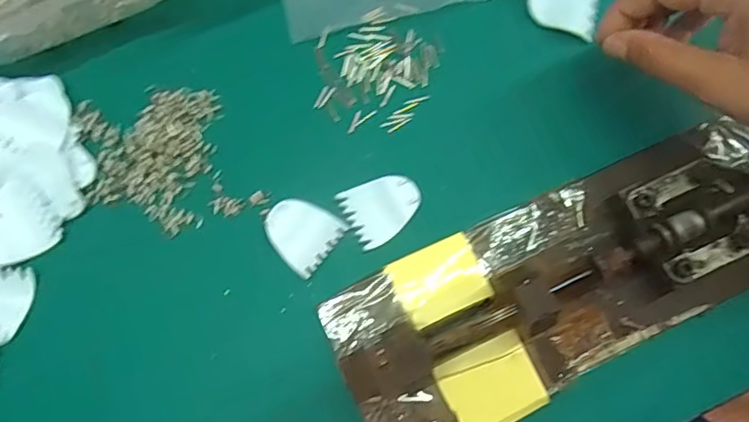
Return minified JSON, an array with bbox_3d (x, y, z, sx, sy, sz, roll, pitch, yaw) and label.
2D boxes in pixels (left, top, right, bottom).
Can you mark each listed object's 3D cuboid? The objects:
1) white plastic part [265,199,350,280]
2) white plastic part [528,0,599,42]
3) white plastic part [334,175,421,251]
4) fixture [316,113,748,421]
[{"bbox_3d":[-0.046,0.013,0.331,0.043,0.004,0.038,36,81,8],"label":"white plastic part"},{"bbox_3d":[0.123,-0.135,0.350,0.043,0.008,0.041,0,78,1],"label":"white plastic part"},{"bbox_3d":[0.006,-0.002,0.332,0.045,0.006,0.038,-25,79,-4],"label":"white plastic part"},{"bbox_3d":[0.110,0.037,0.291,0.271,0.057,0.102,-26,79,-4],"label":"fixture"}]

